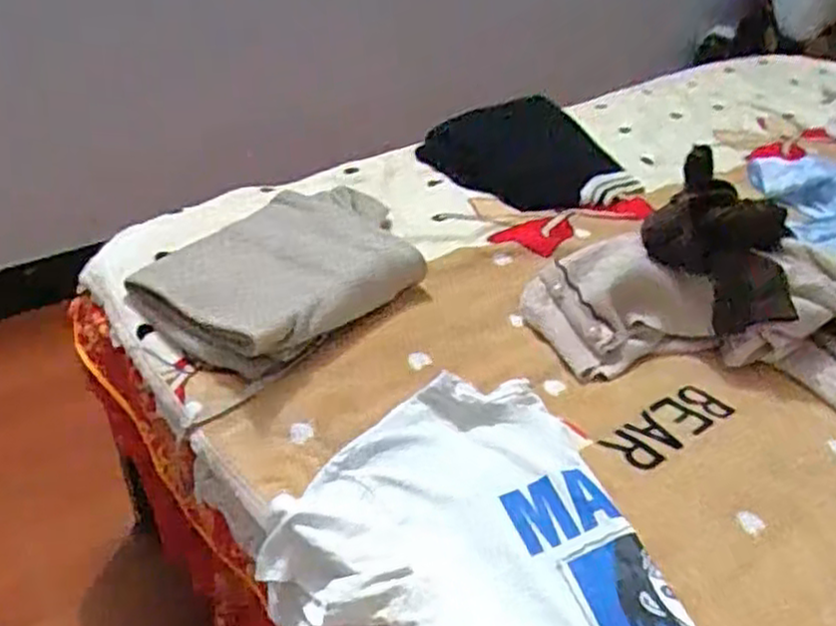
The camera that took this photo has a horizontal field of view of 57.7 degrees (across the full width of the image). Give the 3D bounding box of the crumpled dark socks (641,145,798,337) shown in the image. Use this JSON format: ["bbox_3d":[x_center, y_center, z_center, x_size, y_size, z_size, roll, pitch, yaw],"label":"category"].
[{"bbox_3d":[0.348,-0.071,0.855,0.198,0.138,0.068,49,13,23],"label":"crumpled dark socks"}]

